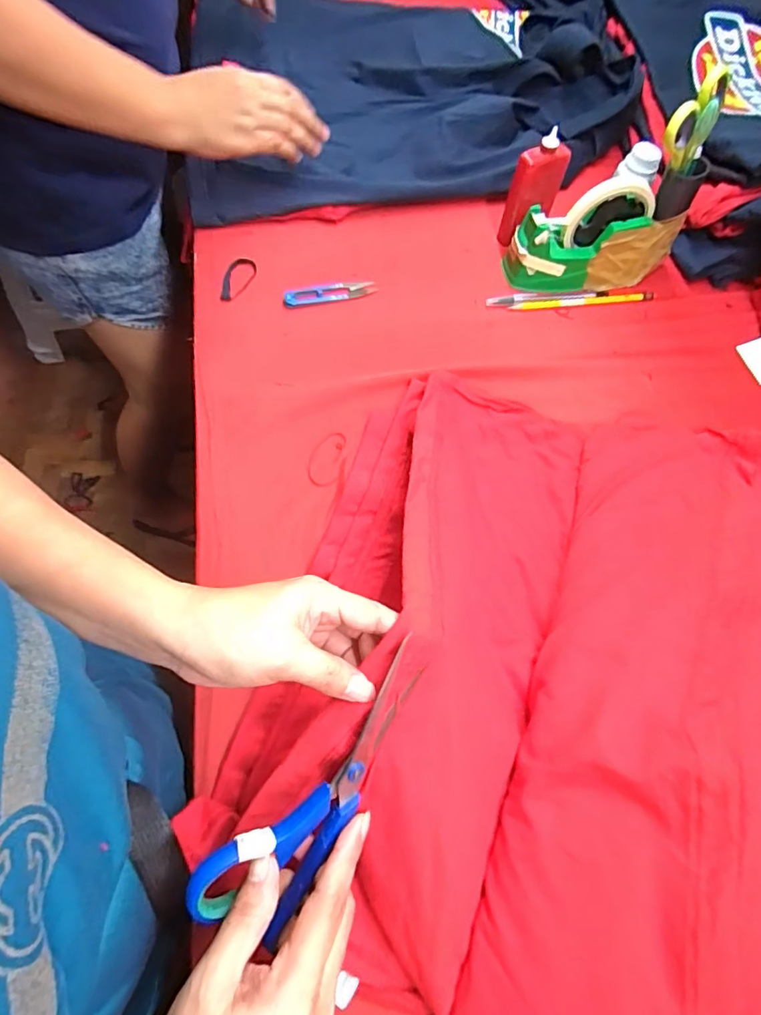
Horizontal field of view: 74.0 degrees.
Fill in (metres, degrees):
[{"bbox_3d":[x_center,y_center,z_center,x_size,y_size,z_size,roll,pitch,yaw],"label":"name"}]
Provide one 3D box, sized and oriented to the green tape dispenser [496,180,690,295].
[{"bbox_3d":[0.244,-0.295,0.562,0.189,0.098,0.057,2,65,-4],"label":"green tape dispenser"}]

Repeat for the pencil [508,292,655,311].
[{"bbox_3d":[0.238,-0.240,0.591,0.181,0.011,0.012,-6,66,-12],"label":"pencil"}]

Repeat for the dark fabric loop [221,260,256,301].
[{"bbox_3d":[-0.159,-0.254,0.563,0.032,0.004,0.061,10,66,4],"label":"dark fabric loop"}]

